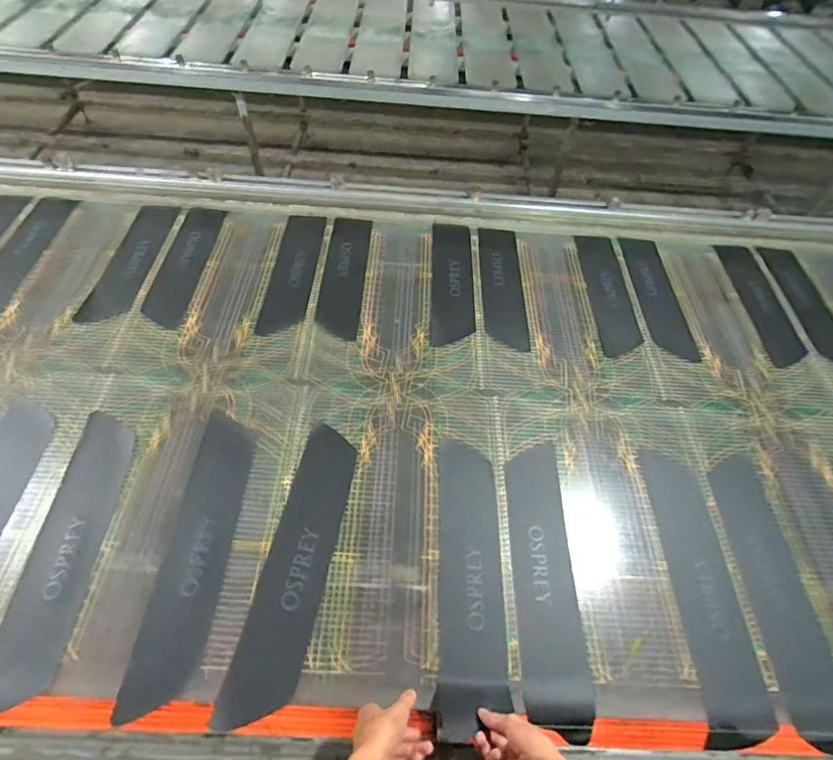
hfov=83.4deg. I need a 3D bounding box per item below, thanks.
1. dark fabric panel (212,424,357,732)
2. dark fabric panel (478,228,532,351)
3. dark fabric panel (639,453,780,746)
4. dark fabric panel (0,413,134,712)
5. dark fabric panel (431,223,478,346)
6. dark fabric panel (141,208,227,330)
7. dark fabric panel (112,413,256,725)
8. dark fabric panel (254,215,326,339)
[{"bbox_3d":[-0.191,0.293,0.776,0.114,0.007,0.459,10,55,3],"label":"dark fabric panel"},{"bbox_3d":[0.219,-0.244,1.179,0.107,0.016,0.406,2,55,-3],"label":"dark fabric panel"},{"bbox_3d":[0.510,0.359,0.841,0.128,0.013,0.470,5,58,-7],"label":"dark fabric panel"},{"bbox_3d":[-0.570,0.265,0.762,0.101,0.011,0.455,1,55,-3],"label":"dark fabric panel"},{"bbox_3d":[0.093,-0.249,1.170,0.109,0.010,0.396,4,58,-5],"label":"dark fabric panel"},{"bbox_3d":[-0.562,-0.283,1.140,0.114,0.012,0.393,2,57,-2],"label":"dark fabric panel"},{"bbox_3d":[-0.361,0.271,0.776,0.106,0.006,0.463,3,55,-2],"label":"dark fabric panel"},{"bbox_3d":[-0.297,-0.274,1.152,0.108,0.009,0.410,3,55,-2],"label":"dark fabric panel"}]

